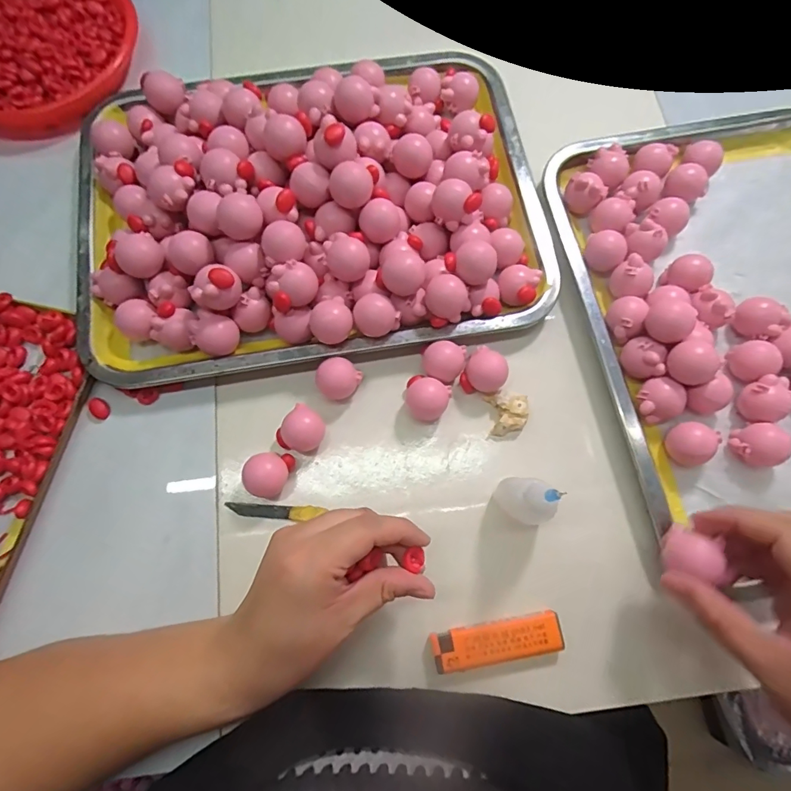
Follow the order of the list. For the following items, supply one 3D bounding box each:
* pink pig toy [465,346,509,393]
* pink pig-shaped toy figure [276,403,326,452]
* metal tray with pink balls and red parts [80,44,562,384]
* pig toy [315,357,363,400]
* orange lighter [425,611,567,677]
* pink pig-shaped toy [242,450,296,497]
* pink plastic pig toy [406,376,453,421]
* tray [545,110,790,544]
[{"bbox_3d":[0.065,-0.016,0.326,0.029,0.023,0.027,0,73,0],"label":"pink pig toy"},{"bbox_3d":[-0.064,0.026,0.315,0.027,0.023,0.031,35,76,9],"label":"pink pig-shaped toy figure"},{"bbox_3d":[-0.066,-0.152,0.343,0.353,0.065,0.260,-10,74,-3],"label":"metal tray with pink balls and red parts"},{"bbox_3d":[-0.041,-0.011,0.323,0.029,0.026,0.026,-40,78,-11],"label":"pig toy"},{"bbox_3d":[0.063,0.154,0.283,0.080,0.012,0.023,-10,74,-3],"label":"orange lighter"},{"bbox_3d":[-0.086,0.053,0.305,0.025,0.027,0.031,19,74,5],"label":"pink pig-shaped toy"},{"bbox_3d":[0.021,0.004,0.321,0.031,0.024,0.030,0,73,0],"label":"pink plastic pig toy"},{"bbox_3d":[0.275,-0.059,0.332,0.266,0.036,0.345,-9,74,-3],"label":"tray"}]

